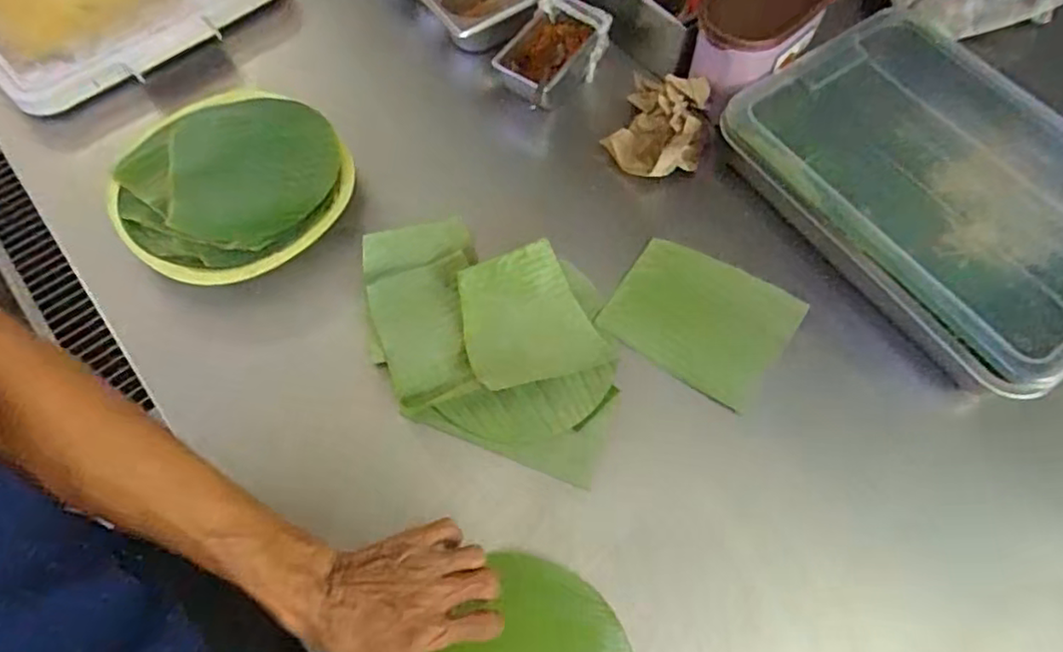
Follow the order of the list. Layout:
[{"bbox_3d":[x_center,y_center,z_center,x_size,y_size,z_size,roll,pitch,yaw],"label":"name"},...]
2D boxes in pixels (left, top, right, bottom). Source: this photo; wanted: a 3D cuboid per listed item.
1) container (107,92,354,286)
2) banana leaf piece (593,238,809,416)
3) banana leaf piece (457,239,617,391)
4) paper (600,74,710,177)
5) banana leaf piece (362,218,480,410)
[{"bbox_3d":[-0.317,-0.156,0.672,0.233,0.050,0.249,-29,68,-13],"label":"container"},{"bbox_3d":[0.167,-0.009,0.636,0.165,0.015,0.139,30,68,13],"label":"banana leaf piece"},{"bbox_3d":[-0.005,-0.008,0.618,0.124,0.025,0.137,-16,66,-8],"label":"banana leaf piece"},{"bbox_3d":[0.144,-0.231,0.706,0.105,0.068,0.126,20,66,9],"label":"paper"},{"bbox_3d":[-0.105,-0.014,0.625,0.105,0.025,0.188,-9,65,-4],"label":"banana leaf piece"}]

